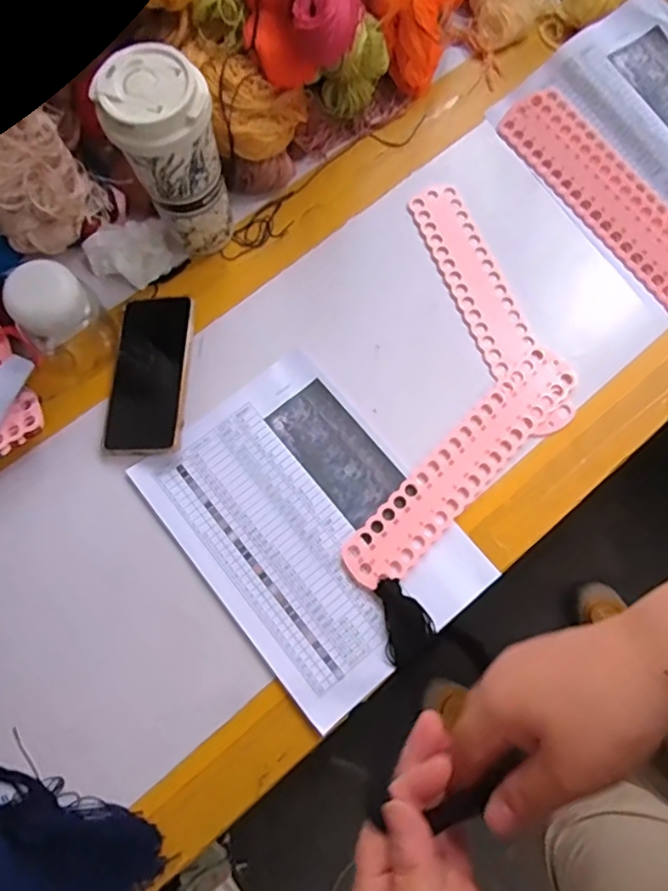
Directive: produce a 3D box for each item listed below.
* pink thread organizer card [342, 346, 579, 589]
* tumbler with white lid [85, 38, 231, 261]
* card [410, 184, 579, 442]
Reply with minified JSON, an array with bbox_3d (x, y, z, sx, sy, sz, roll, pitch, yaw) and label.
[{"bbox_3d":[0.124,0.016,0.547,0.056,0.004,0.289,43,78,11],"label":"pink thread organizer card"},{"bbox_3d":[-0.142,-0.253,0.534,0.088,0.185,0.080,-26,75,-6],"label":"tumbler with white lid"},{"bbox_3d":[0.157,-0.146,0.592,0.057,0.006,0.289,-22,75,-5],"label":"card"}]

